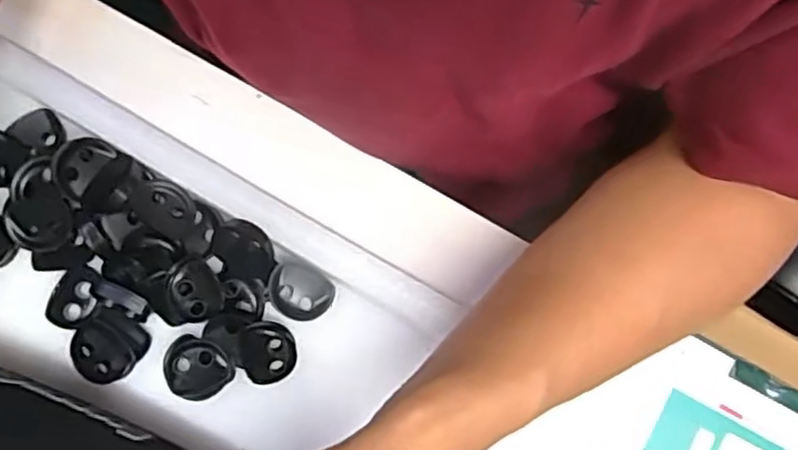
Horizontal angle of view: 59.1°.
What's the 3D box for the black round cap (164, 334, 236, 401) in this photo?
[{"bbox_3d":[-0.110,0.077,0.379,0.033,0.009,0.035,0,79,0],"label":"black round cap"}]

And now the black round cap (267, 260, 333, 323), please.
[{"bbox_3d":[-0.055,0.037,0.389,0.034,0.014,0.030,11,79,2],"label":"black round cap"}]

